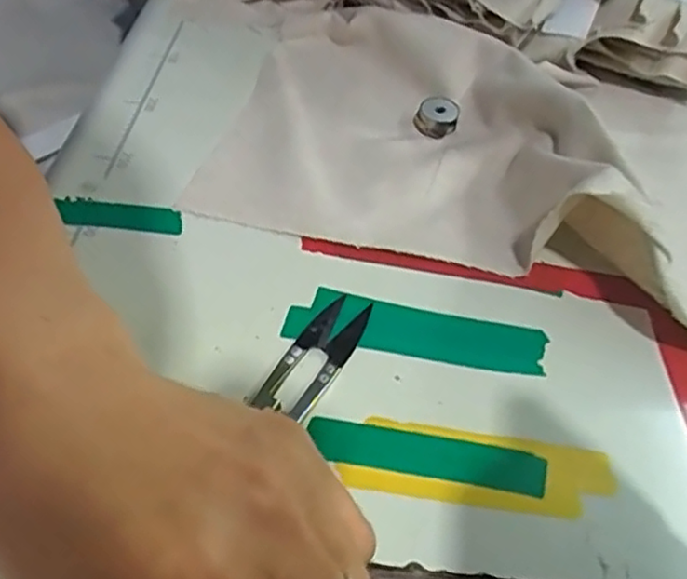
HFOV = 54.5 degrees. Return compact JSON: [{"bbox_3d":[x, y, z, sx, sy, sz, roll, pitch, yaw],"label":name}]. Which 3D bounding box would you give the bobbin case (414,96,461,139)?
[{"bbox_3d":[0.052,-0.097,0.372,0.023,0.010,0.022,13,51,7],"label":"bobbin case"}]

